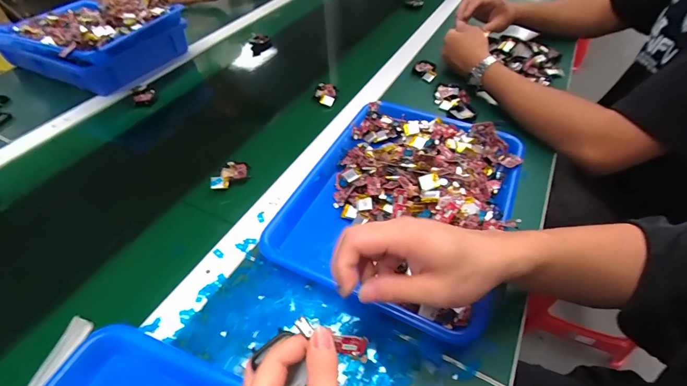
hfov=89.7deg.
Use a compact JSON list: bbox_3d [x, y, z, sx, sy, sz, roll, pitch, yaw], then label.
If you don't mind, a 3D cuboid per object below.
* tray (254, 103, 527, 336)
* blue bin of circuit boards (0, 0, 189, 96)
[{"bbox_3d":[0.077,-0.008,0.443,0.262,0.055,0.330,19,51,17],"label":"tray"},{"bbox_3d":[-0.520,-0.326,0.706,0.319,0.106,0.241,17,50,16],"label":"blue bin of circuit boards"}]

